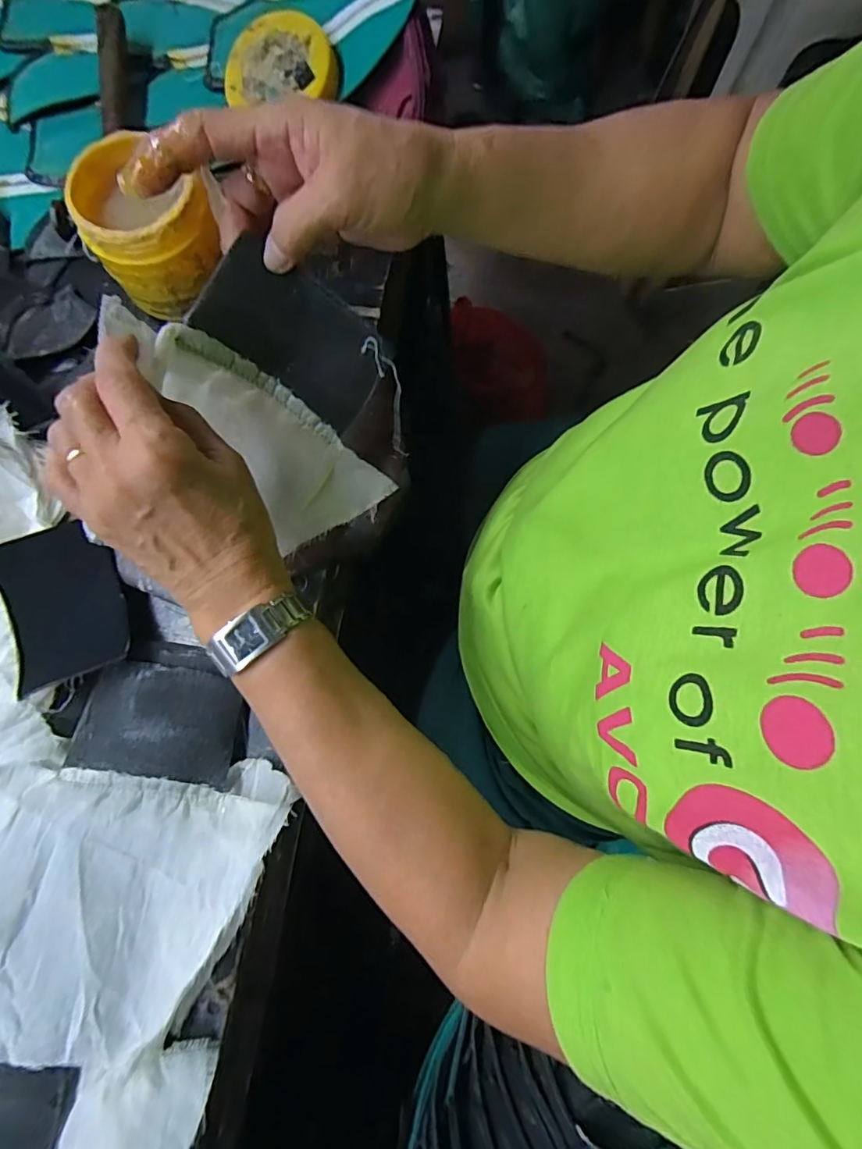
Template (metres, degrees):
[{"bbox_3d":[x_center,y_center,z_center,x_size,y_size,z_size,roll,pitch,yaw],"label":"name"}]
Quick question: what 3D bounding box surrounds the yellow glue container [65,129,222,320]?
[{"bbox_3d":[-0.206,-0.253,0.377,0.083,0.071,0.090,0,78,1],"label":"yellow glue container"}]

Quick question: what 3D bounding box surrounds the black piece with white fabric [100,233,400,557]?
[{"bbox_3d":[-0.083,-0.105,0.320,0.123,0.168,0.038,-32,36,1],"label":"black piece with white fabric"}]

